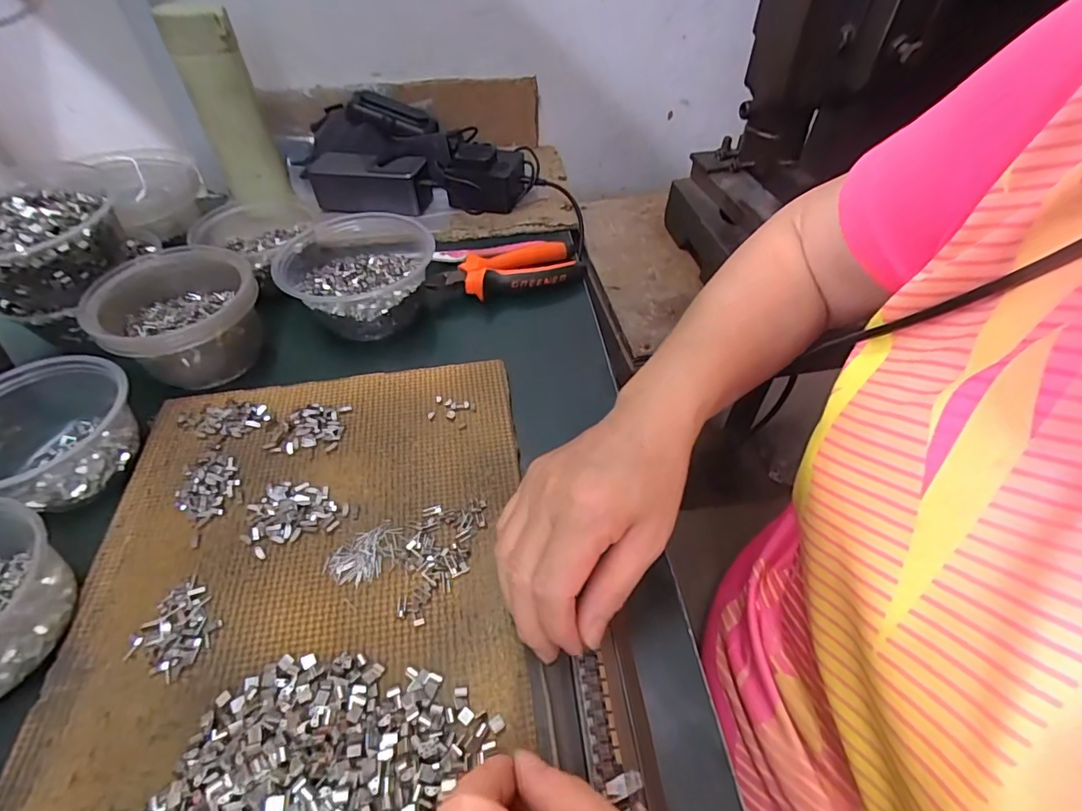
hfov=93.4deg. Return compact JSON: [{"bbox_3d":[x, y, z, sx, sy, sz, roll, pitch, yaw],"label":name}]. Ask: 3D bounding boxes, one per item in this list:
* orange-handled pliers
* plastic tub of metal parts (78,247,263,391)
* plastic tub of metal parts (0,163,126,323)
[{"bbox_3d":[-0.034,-0.134,0.511,0.150,0.029,0.064,-14,50,-11],"label":"orange-handled pliers"},{"bbox_3d":[-0.286,-0.073,0.416,0.107,0.070,0.116,0,48,0],"label":"plastic tub of metal parts"},{"bbox_3d":[-0.400,-0.133,0.404,0.103,0.067,0.109,29,55,24],"label":"plastic tub of metal parts"}]

